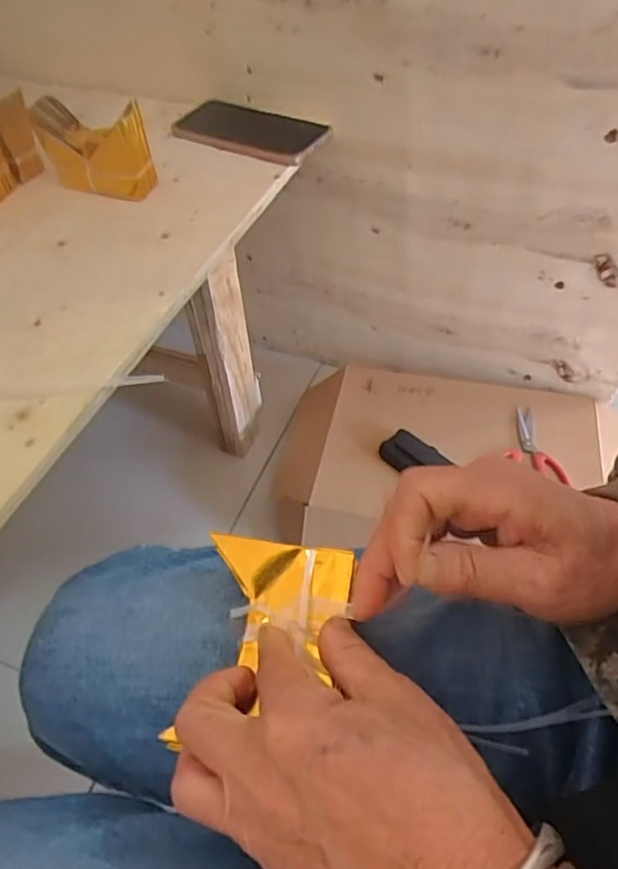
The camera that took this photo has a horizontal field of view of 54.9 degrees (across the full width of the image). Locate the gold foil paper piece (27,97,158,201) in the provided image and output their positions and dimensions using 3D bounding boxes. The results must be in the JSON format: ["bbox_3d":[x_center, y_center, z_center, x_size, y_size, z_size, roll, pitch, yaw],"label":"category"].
[{"bbox_3d":[-0.191,-0.255,0.540,0.105,0.080,0.024,10,53,11],"label":"gold foil paper piece"}]

